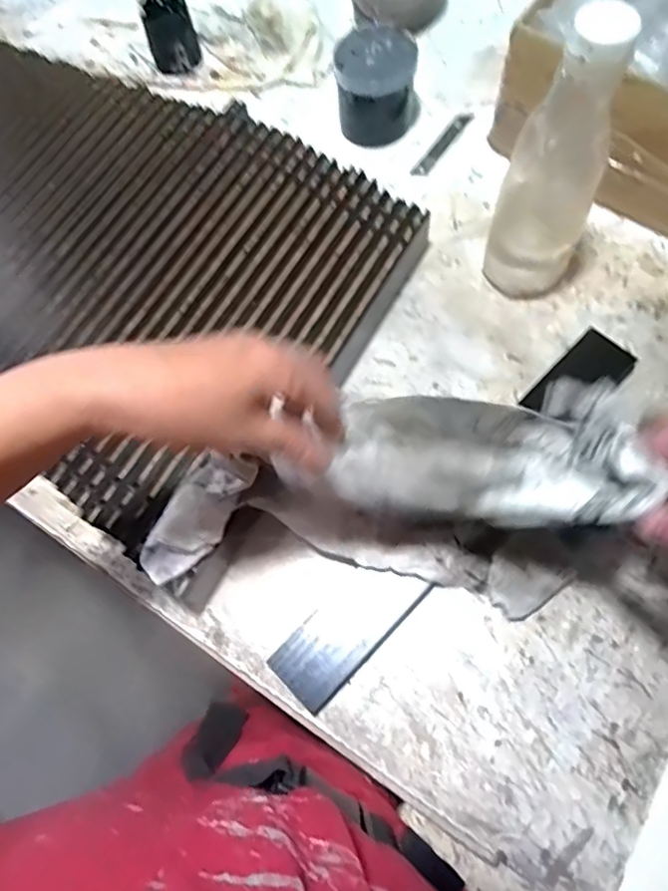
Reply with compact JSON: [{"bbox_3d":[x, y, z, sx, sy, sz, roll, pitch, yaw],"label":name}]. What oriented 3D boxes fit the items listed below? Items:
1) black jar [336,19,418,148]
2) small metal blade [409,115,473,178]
[{"bbox_3d":[0.046,-0.372,0.590,0.083,0.073,0.079,-2,70,4],"label":"black jar"},{"bbox_3d":[0.117,-0.324,0.612,0.018,0.004,0.101,33,75,13],"label":"small metal blade"}]

